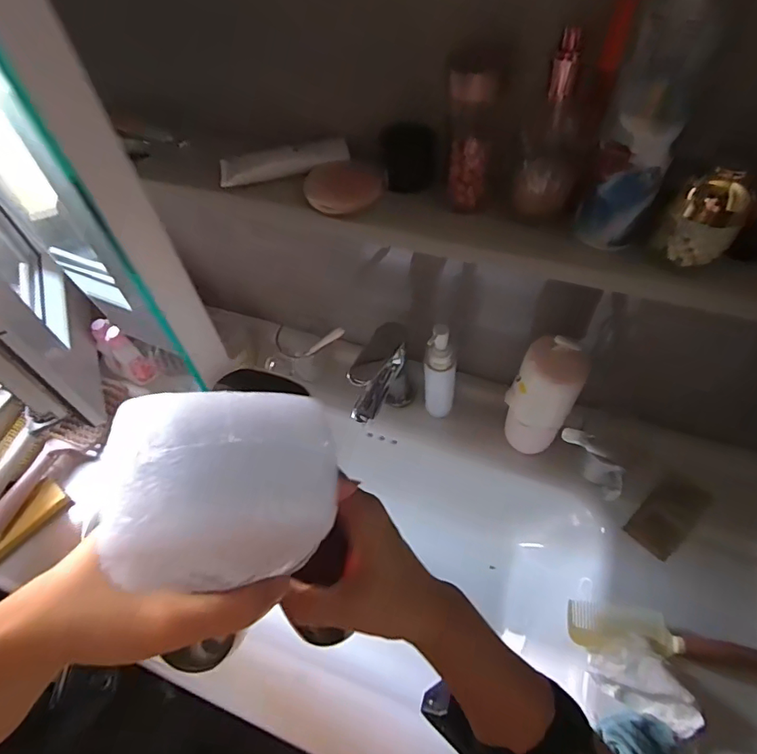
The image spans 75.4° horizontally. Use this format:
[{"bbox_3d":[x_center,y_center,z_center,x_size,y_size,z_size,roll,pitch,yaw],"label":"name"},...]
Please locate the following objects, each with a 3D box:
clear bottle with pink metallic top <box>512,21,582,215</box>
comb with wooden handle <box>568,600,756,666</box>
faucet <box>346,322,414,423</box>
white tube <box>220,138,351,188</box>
[{"bbox_3d":[0.133,-0.189,0.375,0.042,0.137,0.039,9,56,11],"label":"clear bottle with pink metallic top"},{"bbox_3d":[0.325,0.279,0.530,0.222,0.026,0.044,5,55,9],"label":"comb with wooden handle"},{"bbox_3d":[0.004,0.024,0.676,0.045,0.186,0.129,25,60,20],"label":"faucet"},{"bbox_3d":[-0.090,-0.205,0.469,0.124,0.019,0.028,-14,55,-5],"label":"white tube"}]

